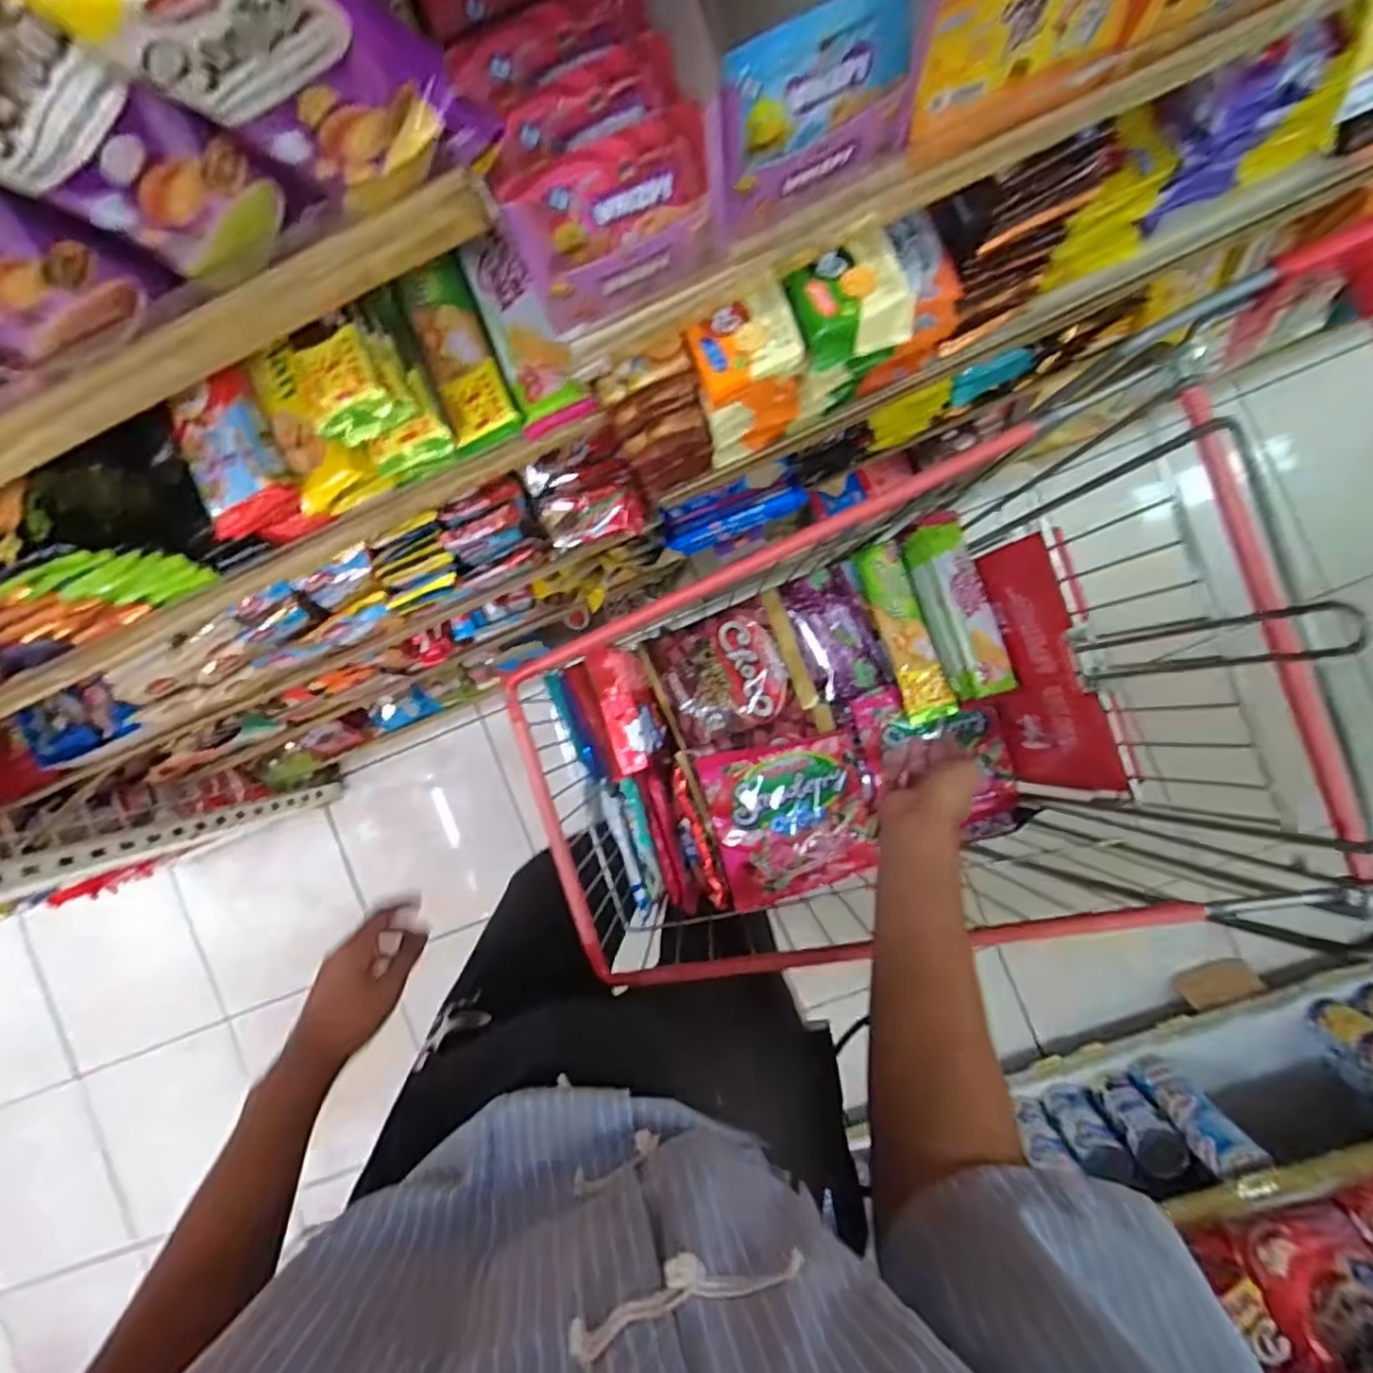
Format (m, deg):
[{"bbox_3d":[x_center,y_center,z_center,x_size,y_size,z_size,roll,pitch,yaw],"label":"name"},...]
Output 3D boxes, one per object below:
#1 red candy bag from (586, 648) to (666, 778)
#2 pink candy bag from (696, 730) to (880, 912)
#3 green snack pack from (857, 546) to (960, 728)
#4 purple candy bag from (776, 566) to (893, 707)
[{"bbox_3d":[-0.063,0.023,0.728,0.042,0.096,0.130,-15,89,7],"label":"red candy bag"},{"bbox_3d":[0.114,0.145,0.724,0.168,0.049,0.169,-14,90,7],"label":"pink candy bag"},{"bbox_3d":[0.241,-0.062,0.741,0.047,0.024,0.202,-17,77,7],"label":"green snack pack"},{"bbox_3d":[0.170,-0.059,0.762,0.090,0.030,0.148,-20,89,7],"label":"purple candy bag"}]

